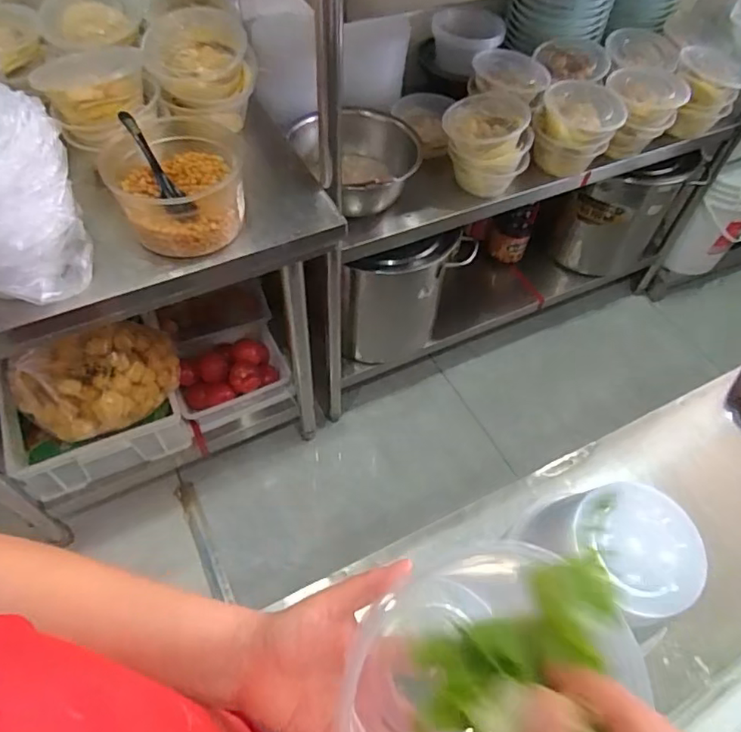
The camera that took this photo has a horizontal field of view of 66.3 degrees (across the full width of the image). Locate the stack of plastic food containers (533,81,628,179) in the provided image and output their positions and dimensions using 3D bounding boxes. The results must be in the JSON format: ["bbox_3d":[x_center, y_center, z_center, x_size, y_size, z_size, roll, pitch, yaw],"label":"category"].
[{"bbox_3d":[0.445,-0.517,1.251,0.179,0.137,0.154,17,56,9],"label":"stack of plastic food containers"}]

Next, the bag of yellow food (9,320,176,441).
[{"bbox_3d":[-0.543,0.023,1.162,0.313,0.189,0.161,-36,63,-24],"label":"bag of yellow food"}]

